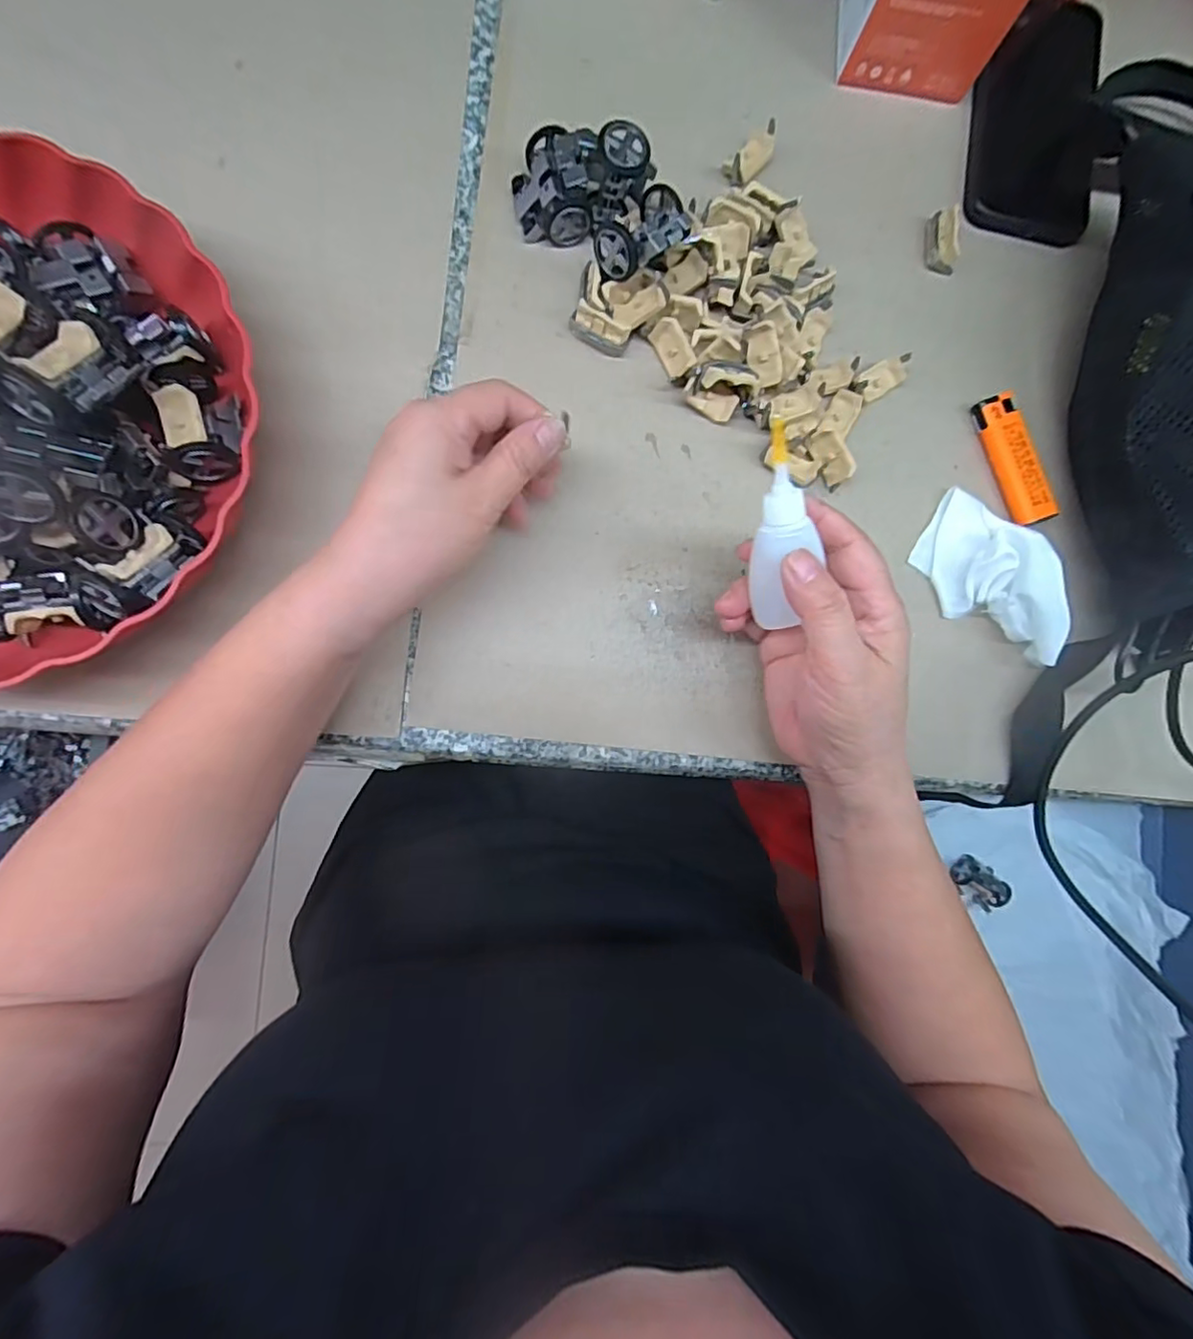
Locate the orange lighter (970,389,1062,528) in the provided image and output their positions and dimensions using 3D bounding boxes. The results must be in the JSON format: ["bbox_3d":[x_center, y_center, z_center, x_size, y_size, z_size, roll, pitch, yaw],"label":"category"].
[{"bbox_3d":[0.253,-0.127,0.353,0.022,0.016,0.080,-18,87,-8],"label":"orange lighter"}]

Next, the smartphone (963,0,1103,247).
[{"bbox_3d":[0.286,-0.362,0.379,0.080,0.009,0.172,11,84,-6],"label":"smartphone"}]

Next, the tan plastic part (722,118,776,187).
[{"bbox_3d":[0.092,-0.308,0.348,0.018,0.015,0.039,40,82,-2],"label":"tan plastic part"}]

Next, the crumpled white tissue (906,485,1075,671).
[{"bbox_3d":[0.230,-0.051,0.334,0.055,0.033,0.109,-31,89,-8],"label":"crumpled white tissue"}]

